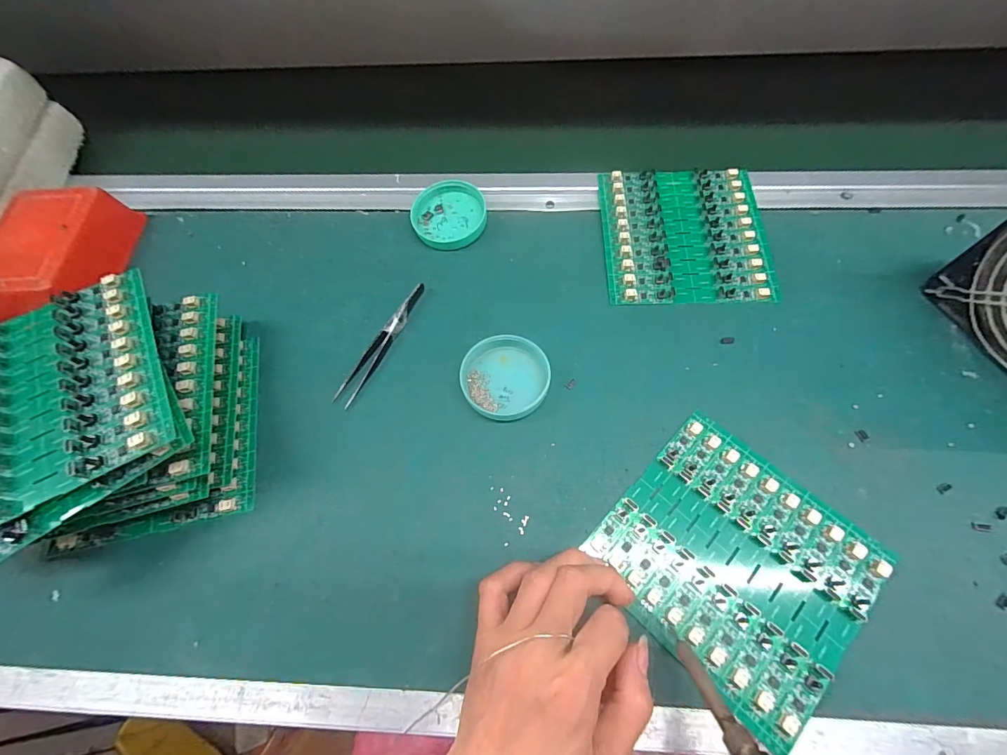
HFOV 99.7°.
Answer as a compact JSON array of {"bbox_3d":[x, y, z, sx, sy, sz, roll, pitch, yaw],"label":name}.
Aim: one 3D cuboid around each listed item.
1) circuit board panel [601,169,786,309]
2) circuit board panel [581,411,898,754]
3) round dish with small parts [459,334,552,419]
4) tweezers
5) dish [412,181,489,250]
[{"bbox_3d":[0.155,-0.126,0.368,0.134,0.011,0.138,0,66,3],"label":"circuit board panel"},{"bbox_3d":[0.144,0.108,0.261,0.138,0.006,0.137,41,73,21],"label":"circuit board panel"},{"bbox_3d":[0.001,-0.001,0.317,0.064,0.014,0.064,-1,66,3],"label":"round dish with small parts"},{"bbox_3d":[-0.096,-0.029,0.336,0.015,0.012,0.115,24,69,13],"label":"tweezers"},{"bbox_3d":[-0.051,-0.150,0.385,0.065,0.014,0.071,-1,66,3],"label":"dish"}]

